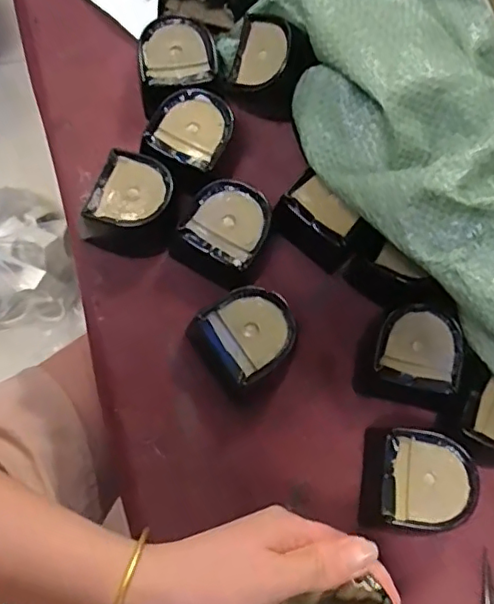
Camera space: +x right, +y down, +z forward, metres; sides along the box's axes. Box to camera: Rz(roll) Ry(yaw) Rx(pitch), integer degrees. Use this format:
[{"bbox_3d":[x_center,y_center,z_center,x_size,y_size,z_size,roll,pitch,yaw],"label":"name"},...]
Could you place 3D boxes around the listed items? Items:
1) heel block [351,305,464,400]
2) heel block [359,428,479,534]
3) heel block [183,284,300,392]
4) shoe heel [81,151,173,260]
[{"bbox_3d":[0.108,0.034,0.393,0.062,0.044,0.060,4,70,-1],"label":"heel block"},{"bbox_3d":[0.106,0.113,0.366,0.061,0.041,0.061,4,70,-1],"label":"heel block"},{"bbox_3d":[0.001,0.026,0.387,0.061,0.043,0.057,-31,74,-13],"label":"heel block"},{"bbox_3d":[-0.080,-0.067,0.410,0.063,0.042,0.058,20,70,5],"label":"shoe heel"}]

